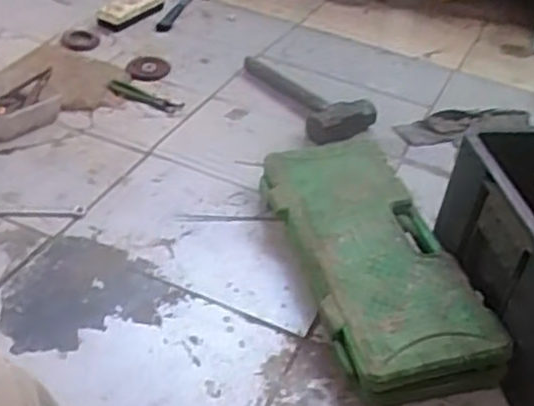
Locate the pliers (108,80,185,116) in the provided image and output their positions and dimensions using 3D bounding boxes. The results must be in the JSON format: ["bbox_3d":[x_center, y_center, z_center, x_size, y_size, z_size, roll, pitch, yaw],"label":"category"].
[{"bbox_3d":[-0.231,-0.201,1.400,0.162,0.018,0.050,21,39,17],"label":"pliers"}]

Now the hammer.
[{"bbox_3d":[0.066,-0.218,1.448,0.142,0.045,0.365,-19,44,-31],"label":"hammer"}]

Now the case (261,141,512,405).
[{"bbox_3d":[0.144,0.076,1.067,0.196,0.096,0.481,-5,38,-16],"label":"case"}]

